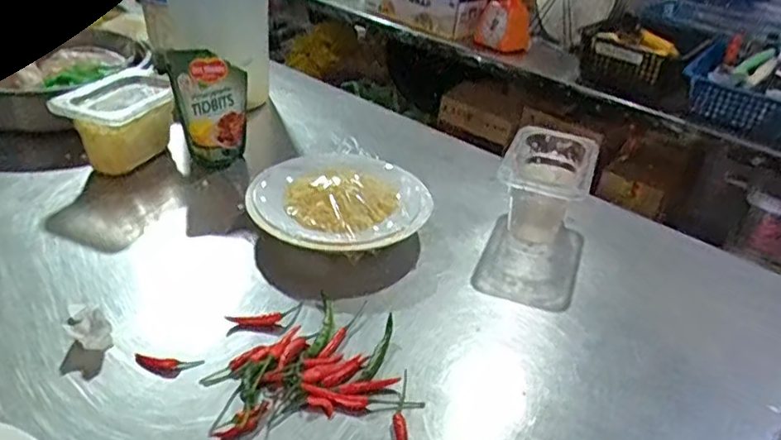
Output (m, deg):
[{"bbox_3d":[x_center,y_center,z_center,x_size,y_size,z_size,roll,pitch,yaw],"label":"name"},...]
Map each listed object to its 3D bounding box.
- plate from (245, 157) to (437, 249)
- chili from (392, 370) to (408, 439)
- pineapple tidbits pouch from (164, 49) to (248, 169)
[{"bbox_3d":[-0.063,-0.028,0.780,0.216,0.061,0.227,5,32,-3],"label":"plate"},{"bbox_3d":[0.009,0.170,0.526,0.014,0.007,0.117,8,32,1],"label":"chili"},{"bbox_3d":[-0.248,-0.151,0.862,0.100,0.151,0.036,-7,31,-21],"label":"pineapple tidbits pouch"}]

